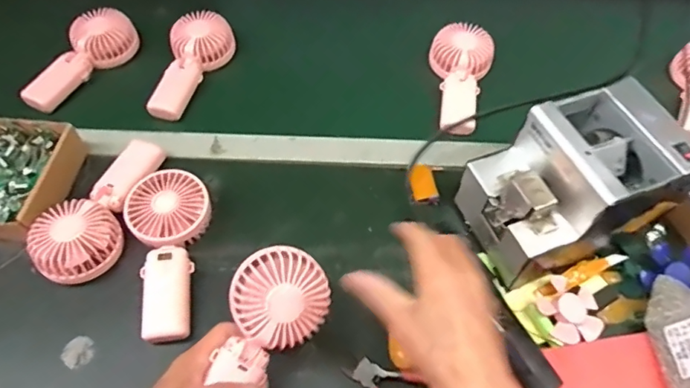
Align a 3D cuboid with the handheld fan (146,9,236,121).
[{"bbox_3d":[-0.217,-0.182,0.712,0.092,0.048,0.176,5,56,3],"label":"handheld fan"}]

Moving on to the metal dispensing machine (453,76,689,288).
[{"bbox_3d":[0.235,-0.010,0.533,0.173,0.134,0.124,-17,58,-12],"label":"metal dispensing machine"}]

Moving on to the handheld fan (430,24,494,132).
[{"bbox_3d":[0.162,-0.160,0.705,0.085,0.032,0.182,6,69,4],"label":"handheld fan"}]

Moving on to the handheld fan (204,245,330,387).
[{"bbox_3d":[-0.081,0.132,0.438,0.080,0.033,0.177,25,80,16],"label":"handheld fan"}]

